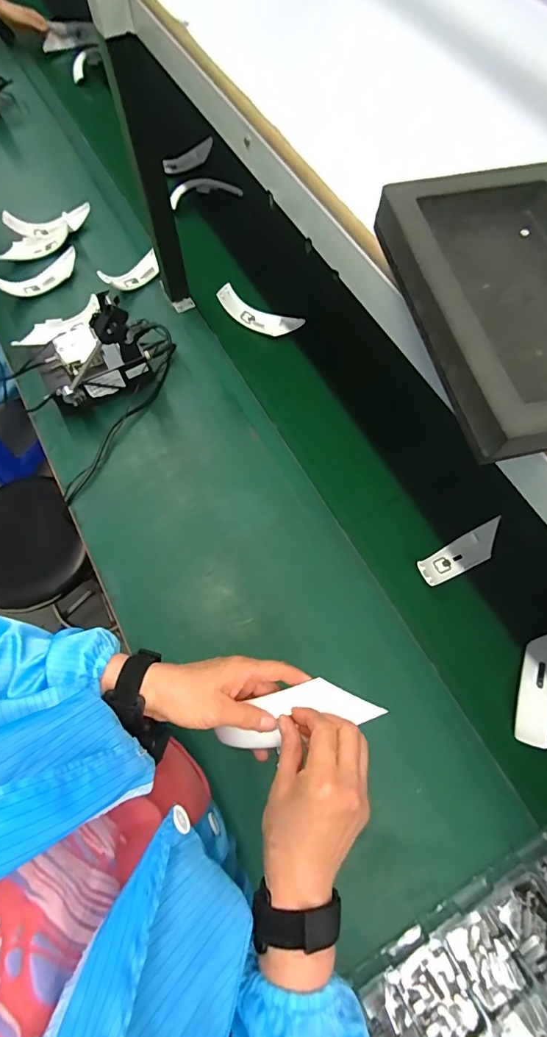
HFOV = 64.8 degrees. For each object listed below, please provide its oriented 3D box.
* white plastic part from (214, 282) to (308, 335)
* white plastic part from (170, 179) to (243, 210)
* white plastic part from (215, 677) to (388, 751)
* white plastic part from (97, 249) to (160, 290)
[{"bbox_3d":[-0.031,-0.415,0.884,0.179,0.056,0.025,27,28,5],"label":"white plastic part"},{"bbox_3d":[-0.163,-0.787,1.029,0.175,0.033,0.049,-16,70,-6],"label":"white plastic part"},{"bbox_3d":[0.020,0.183,0.402,0.152,0.021,0.044,-18,70,2],"label":"white plastic part"},{"bbox_3d":[-0.298,-0.518,0.914,0.133,0.047,0.045,-40,74,-13],"label":"white plastic part"}]

